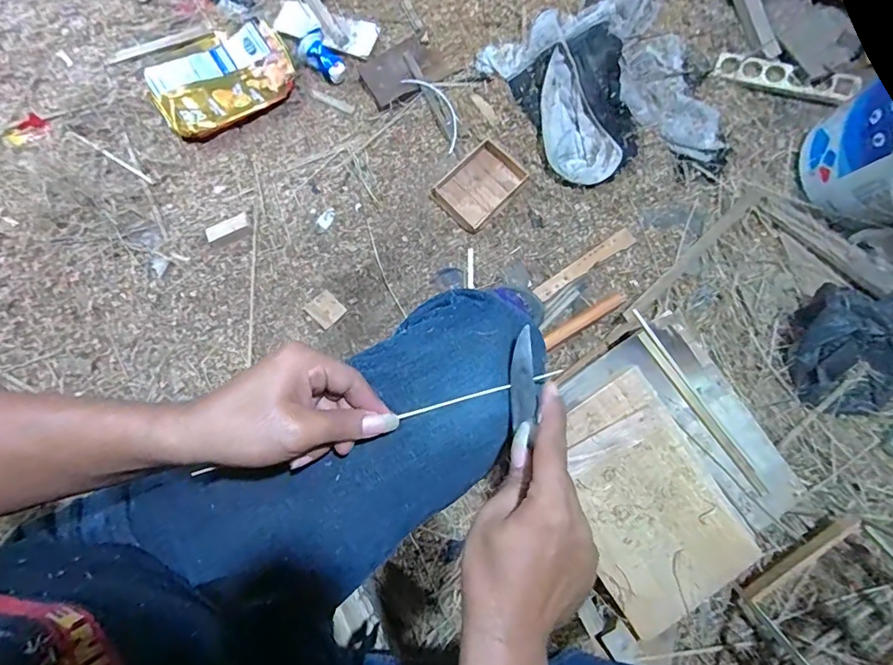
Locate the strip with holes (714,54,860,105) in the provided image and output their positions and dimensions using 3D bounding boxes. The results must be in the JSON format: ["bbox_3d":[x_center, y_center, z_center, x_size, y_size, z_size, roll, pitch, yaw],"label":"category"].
[{"bbox_3d":[0.705,-0.532,1.019,0.271,0.021,0.069,22,91,13],"label":"strip with holes"}]

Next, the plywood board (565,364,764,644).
[{"bbox_3d":[0.246,0.212,0.613,0.185,0.013,0.282,-33,87,-4],"label":"plywood board"}]

